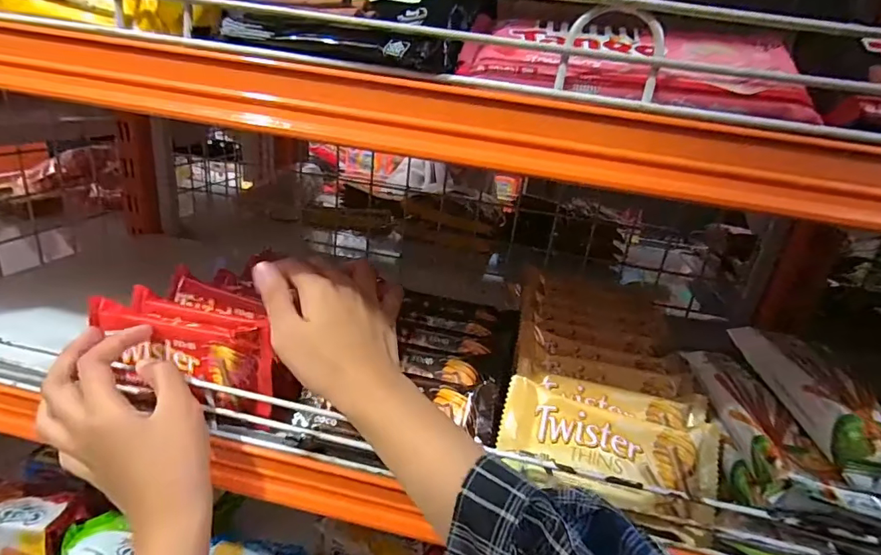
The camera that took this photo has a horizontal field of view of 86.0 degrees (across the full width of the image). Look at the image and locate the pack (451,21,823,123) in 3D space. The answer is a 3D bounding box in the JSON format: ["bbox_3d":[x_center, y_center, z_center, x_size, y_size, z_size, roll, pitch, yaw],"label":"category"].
[{"bbox_3d":[0.096,-0.114,0.245,0.163,0.038,0.068,11,23,9],"label":"pack"}]

